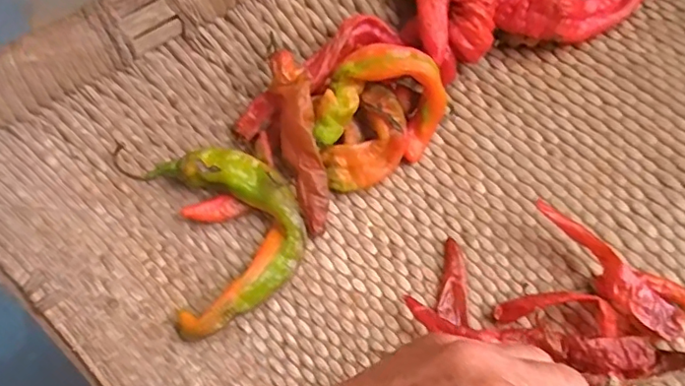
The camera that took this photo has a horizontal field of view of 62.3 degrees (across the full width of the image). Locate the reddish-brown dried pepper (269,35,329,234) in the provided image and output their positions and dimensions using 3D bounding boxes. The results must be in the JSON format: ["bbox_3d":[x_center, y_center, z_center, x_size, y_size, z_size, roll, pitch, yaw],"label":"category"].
[{"bbox_3d":[-0.027,-0.036,0.356,0.024,0.024,0.121,-12,84,-4],"label":"reddish-brown dried pepper"}]

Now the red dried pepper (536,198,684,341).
[{"bbox_3d":[0.148,0.046,0.325,0.100,0.024,0.024,39,74,23],"label":"red dried pepper"}]

